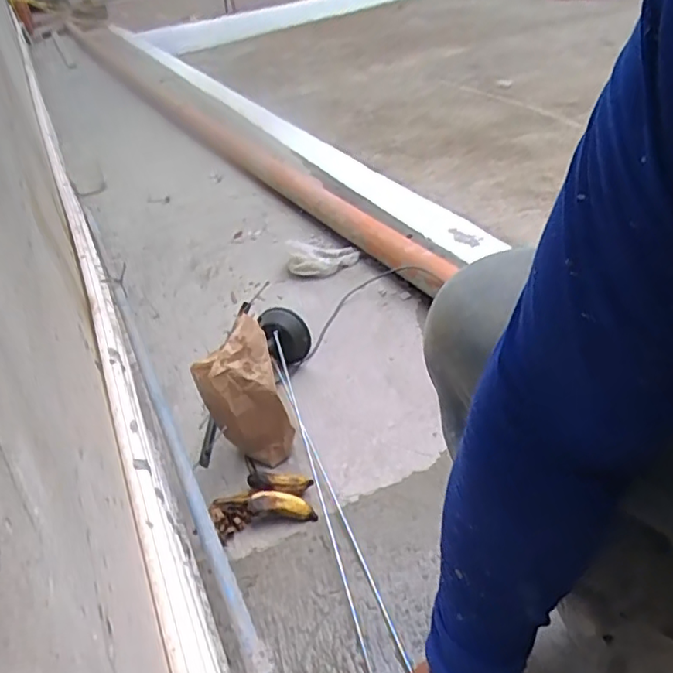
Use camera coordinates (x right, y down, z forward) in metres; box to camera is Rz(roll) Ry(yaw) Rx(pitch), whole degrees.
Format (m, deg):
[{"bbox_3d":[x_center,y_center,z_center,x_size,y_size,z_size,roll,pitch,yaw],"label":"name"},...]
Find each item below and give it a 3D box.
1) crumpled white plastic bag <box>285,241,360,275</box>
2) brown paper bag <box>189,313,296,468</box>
[{"bbox_3d":[-0.034,-0.213,1.503,0.186,0.045,0.137,-7,35,-1],"label":"crumpled white plastic bag"},{"bbox_3d":[-0.148,0.106,0.937,0.126,0.235,0.099,-17,36,-15],"label":"brown paper bag"}]

